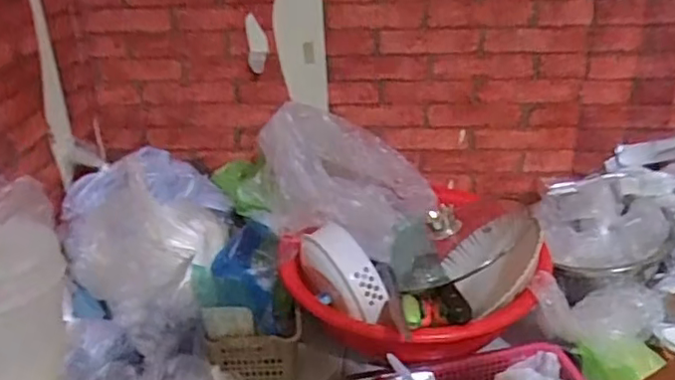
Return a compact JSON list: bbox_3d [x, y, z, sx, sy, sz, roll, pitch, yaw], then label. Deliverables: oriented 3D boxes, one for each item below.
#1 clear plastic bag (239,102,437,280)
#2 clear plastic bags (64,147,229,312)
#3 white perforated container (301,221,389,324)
[{"bbox_3d":[-0.002,-0.010,0.845,0.253,0.202,0.121,-1,27,4],"label":"clear plastic bag"},{"bbox_3d":[-0.249,0.040,0.795,0.216,0.105,0.280,-11,28,-16],"label":"clear plastic bags"},{"bbox_3d":[0.013,0.097,0.735,0.055,0.048,0.127,-27,70,-39],"label":"white perforated container"}]

